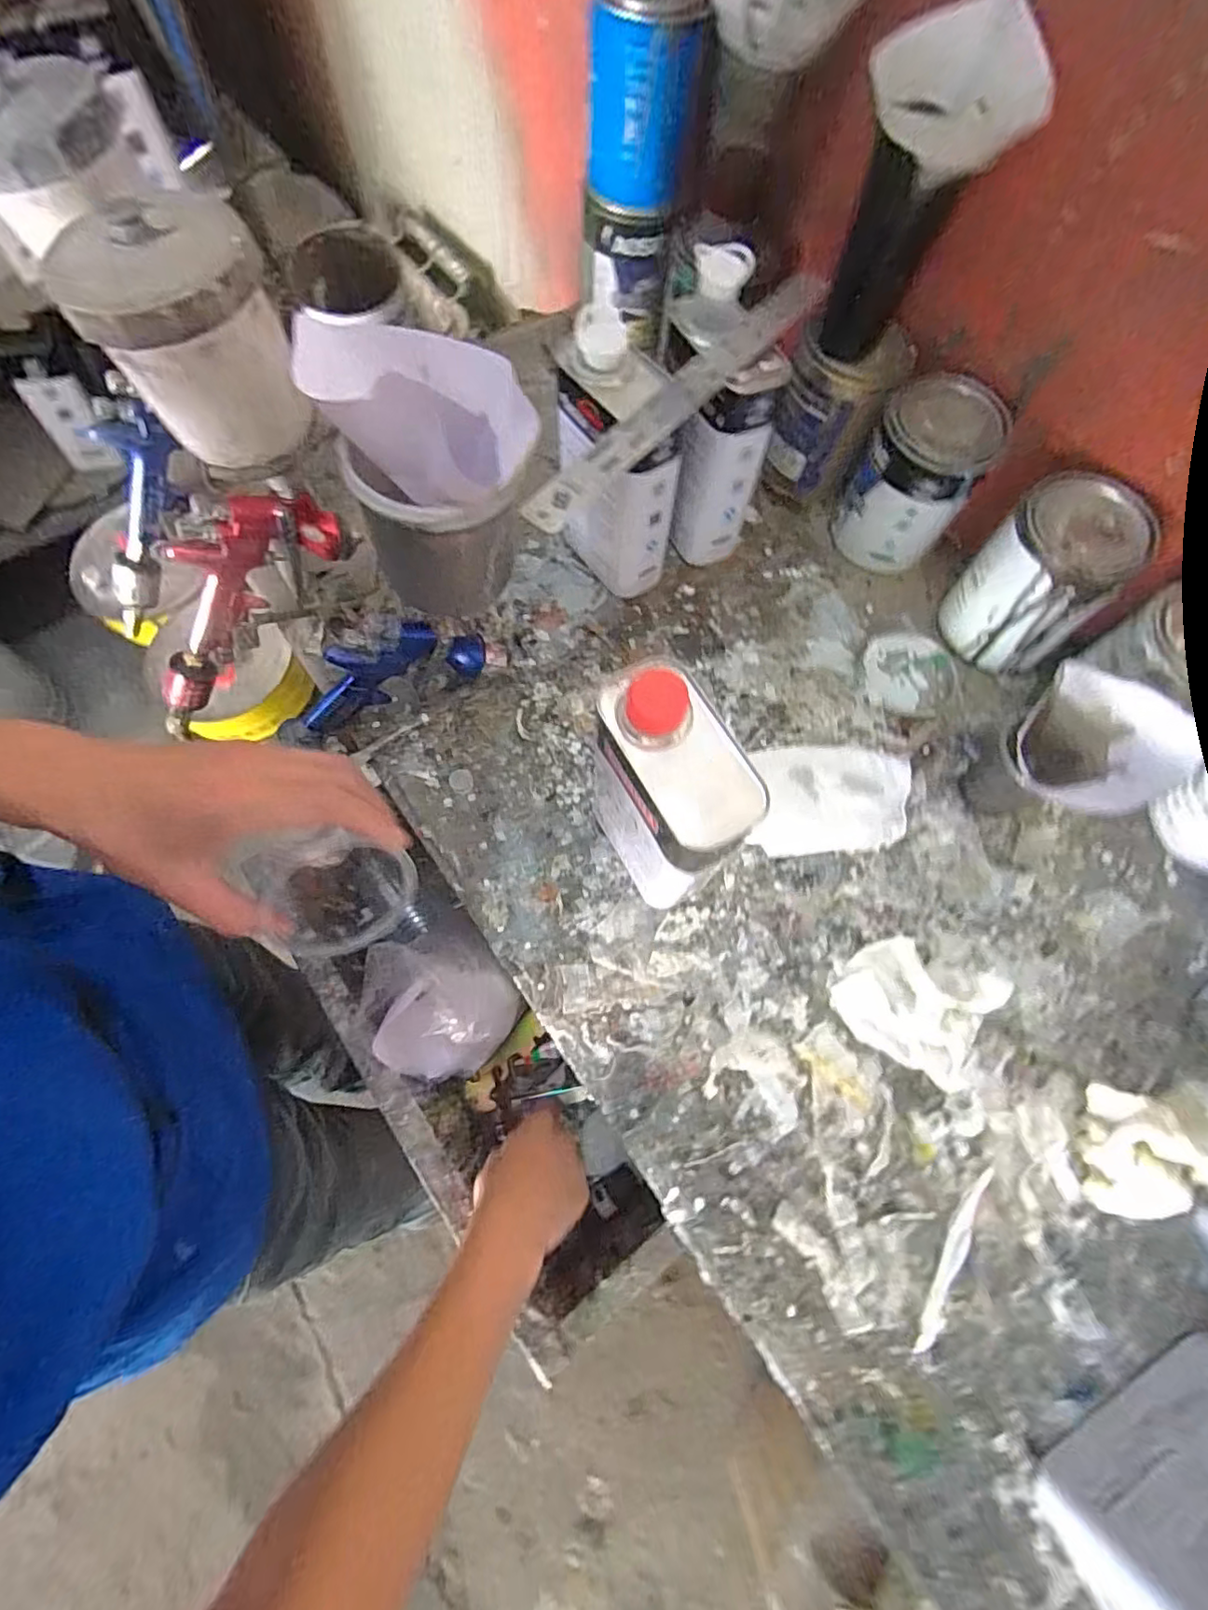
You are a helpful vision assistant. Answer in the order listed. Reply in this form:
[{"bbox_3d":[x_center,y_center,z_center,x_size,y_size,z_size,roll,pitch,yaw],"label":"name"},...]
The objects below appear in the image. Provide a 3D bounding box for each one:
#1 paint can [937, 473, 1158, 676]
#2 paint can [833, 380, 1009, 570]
[{"bbox_3d":[0.387,-0.198,0.527,0.104,0.143,0.104,1,71,-2],"label":"paint can"},{"bbox_3d":[0.294,-0.314,0.569,0.102,0.143,0.102,1,71,-2],"label":"paint can"}]

